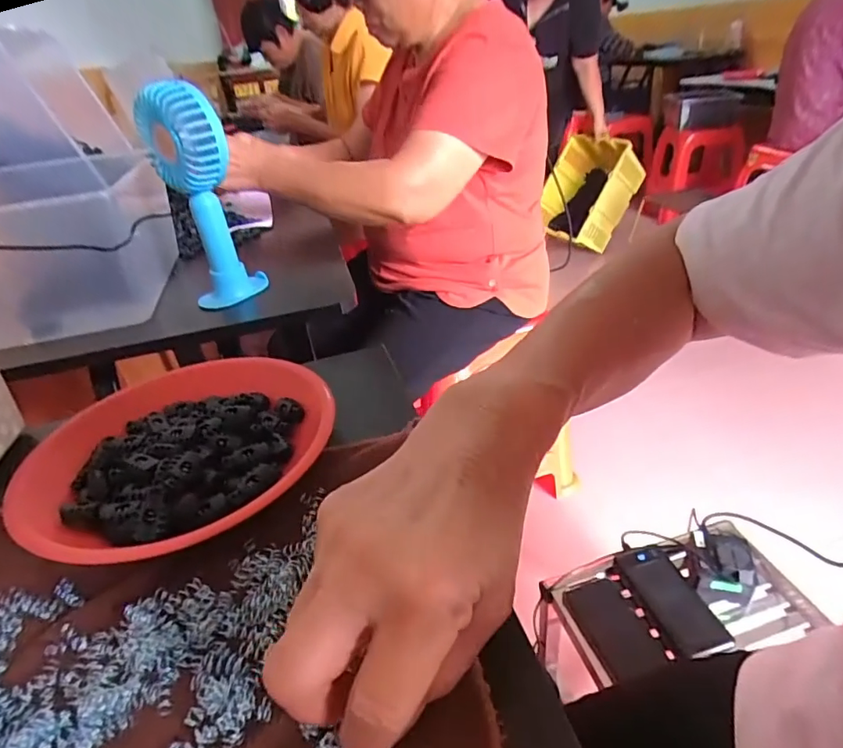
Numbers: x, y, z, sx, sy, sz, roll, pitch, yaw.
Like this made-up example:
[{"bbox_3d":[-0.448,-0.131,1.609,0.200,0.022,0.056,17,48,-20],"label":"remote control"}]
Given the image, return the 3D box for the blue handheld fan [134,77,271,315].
[{"bbox_3d":[-0.233,-0.183,0.554,0.085,0.219,0.073,-17,35,-17],"label":"blue handheld fan"}]

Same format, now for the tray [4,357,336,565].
[{"bbox_3d":[-0.157,0.046,0.344,0.188,0.030,0.173,-30,40,-32],"label":"tray"}]

